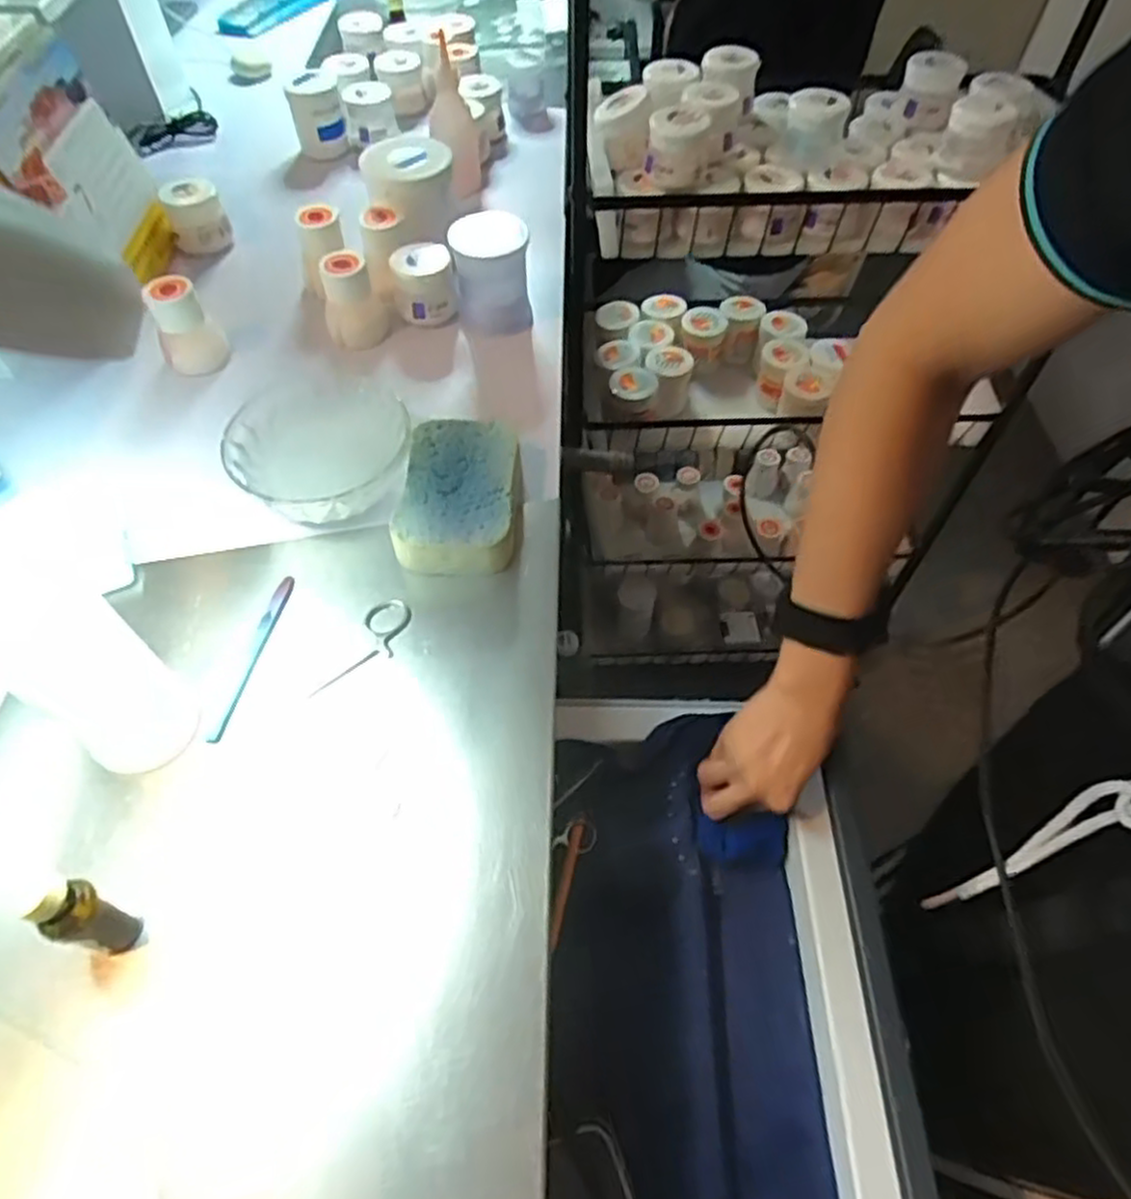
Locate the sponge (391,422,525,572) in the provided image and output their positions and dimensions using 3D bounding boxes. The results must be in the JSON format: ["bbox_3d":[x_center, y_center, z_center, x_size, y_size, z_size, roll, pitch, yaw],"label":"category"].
[{"bbox_3d":[-0.071,-0.071,0.512,0.082,0.035,0.117,0,56,-1],"label":"sponge"}]

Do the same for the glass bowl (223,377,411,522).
[{"bbox_3d":[-0.160,-0.108,0.527,0.122,0.049,0.129,1,56,-1],"label":"glass bowl"}]

